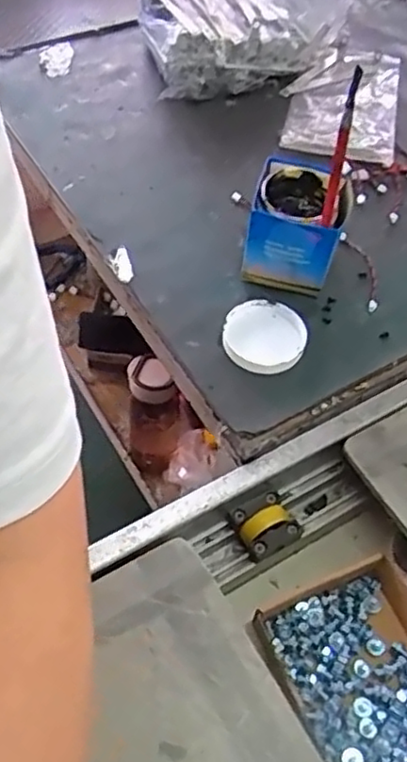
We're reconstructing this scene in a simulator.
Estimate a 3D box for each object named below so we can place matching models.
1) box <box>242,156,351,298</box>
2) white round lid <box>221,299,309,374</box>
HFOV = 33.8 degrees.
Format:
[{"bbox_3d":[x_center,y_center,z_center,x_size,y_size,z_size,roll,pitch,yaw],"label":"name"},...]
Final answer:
[{"bbox_3d":[0.101,-0.166,0.739,0.099,0.109,0.100,15,54,7],"label":"box"},{"bbox_3d":[0.064,-0.047,0.704,0.084,0.017,0.080,2,54,-3],"label":"white round lid"}]

